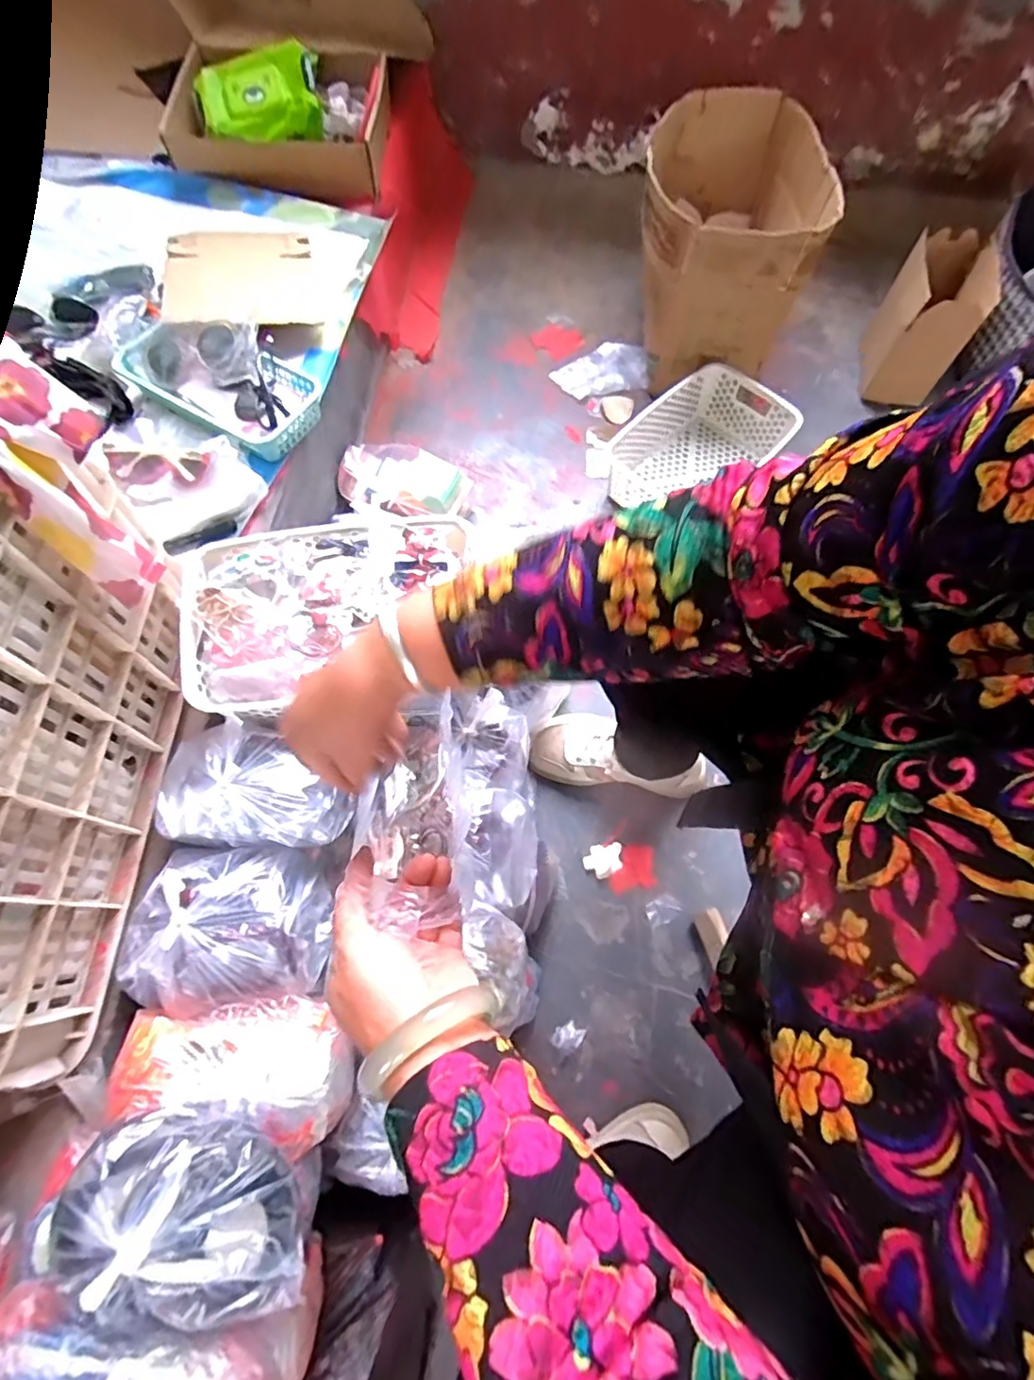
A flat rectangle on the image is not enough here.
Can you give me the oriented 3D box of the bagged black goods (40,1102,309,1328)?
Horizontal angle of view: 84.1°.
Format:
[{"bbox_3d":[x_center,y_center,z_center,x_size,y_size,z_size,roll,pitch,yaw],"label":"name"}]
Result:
[{"bbox_3d":[-0.228,0.363,0.393,0.172,0.067,0.104,16,66,7],"label":"bagged black goods"}]

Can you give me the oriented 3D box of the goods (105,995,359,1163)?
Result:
[{"bbox_3d":[-0.230,0.305,0.470,0.181,0.048,0.104,10,65,4],"label":"goods"}]

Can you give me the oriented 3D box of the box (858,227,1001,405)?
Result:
[{"bbox_3d":[0.737,-0.662,1.049,0.136,0.204,0.223,21,67,9],"label":"box"}]

